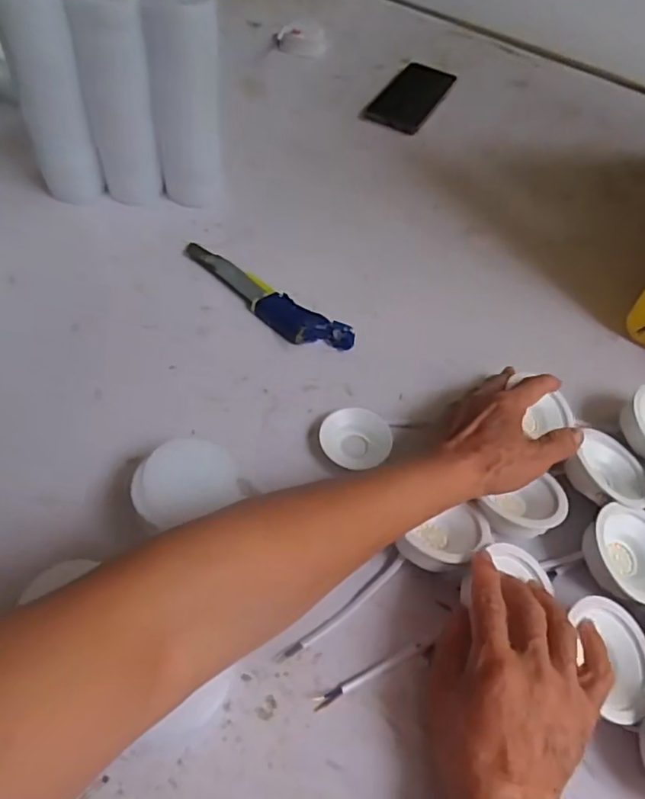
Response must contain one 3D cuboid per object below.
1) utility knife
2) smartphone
[{"bbox_3d":[-0.060,-0.097,0.554,0.196,0.016,0.043,30,57,16],"label":"utility knife"},{"bbox_3d":[0.124,-0.418,0.805,0.077,0.007,0.172,24,56,12],"label":"smartphone"}]

